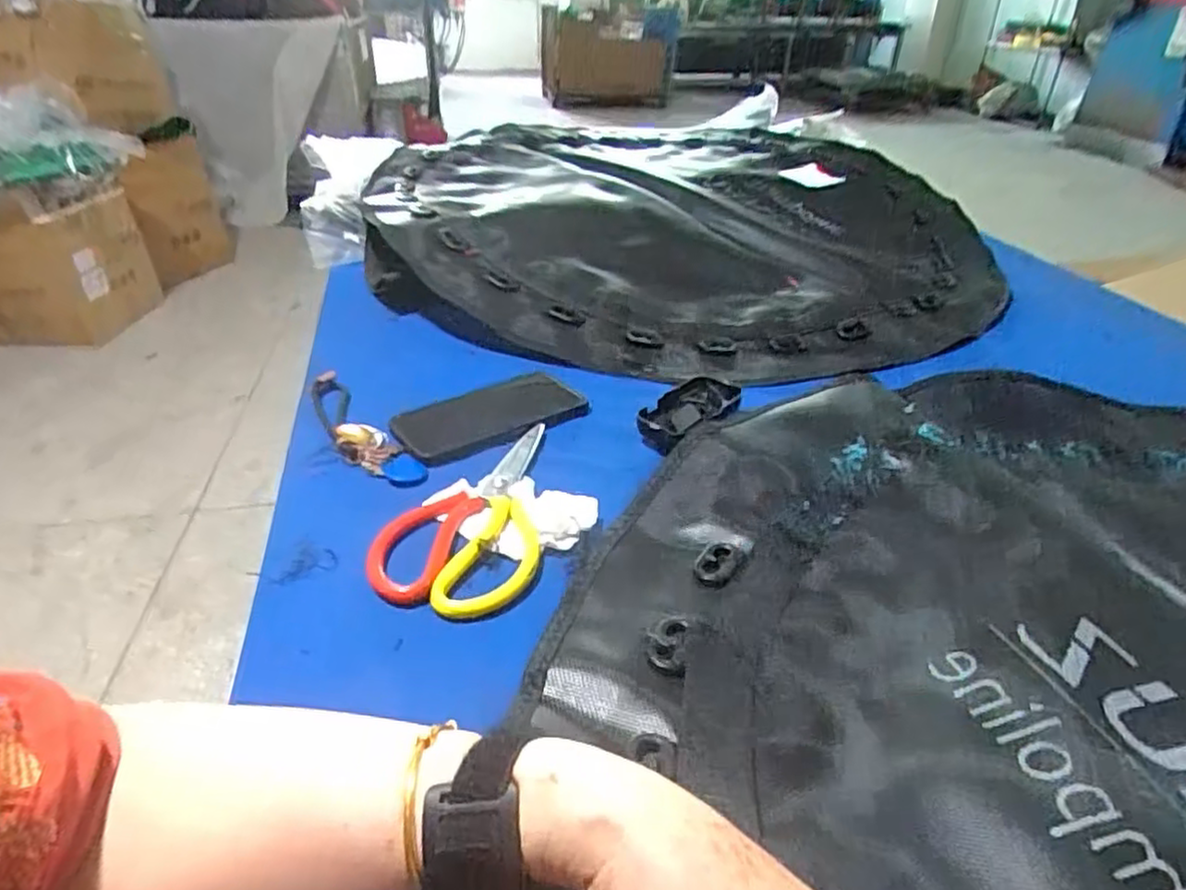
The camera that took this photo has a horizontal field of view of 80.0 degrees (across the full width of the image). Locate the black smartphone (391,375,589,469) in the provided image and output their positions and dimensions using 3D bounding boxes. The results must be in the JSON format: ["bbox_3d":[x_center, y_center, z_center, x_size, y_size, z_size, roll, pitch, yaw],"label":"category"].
[{"bbox_3d":[-0.090,-0.028,0.614,0.160,0.008,0.082,-22,40,-31],"label":"black smartphone"}]

